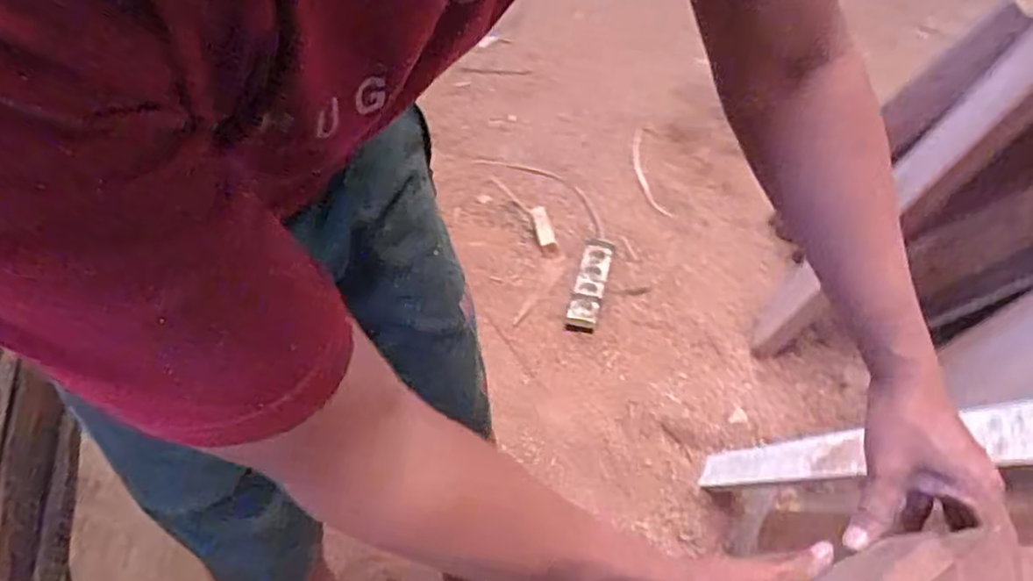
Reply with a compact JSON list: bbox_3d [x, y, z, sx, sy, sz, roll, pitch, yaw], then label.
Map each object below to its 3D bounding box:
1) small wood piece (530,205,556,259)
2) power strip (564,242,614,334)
[{"bbox_3d":[0.060,-0.138,1.634,0.038,0.014,0.159,-12,47,-2],"label":"small wood piece"},{"bbox_3d":[0.153,-0.013,1.488,0.065,0.046,0.217,6,49,15],"label":"power strip"}]

